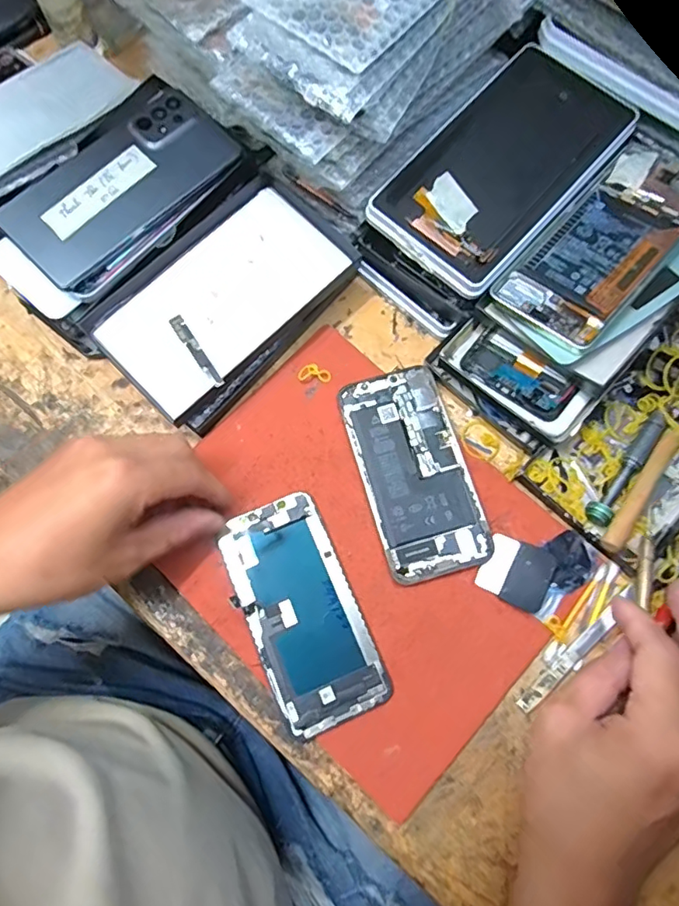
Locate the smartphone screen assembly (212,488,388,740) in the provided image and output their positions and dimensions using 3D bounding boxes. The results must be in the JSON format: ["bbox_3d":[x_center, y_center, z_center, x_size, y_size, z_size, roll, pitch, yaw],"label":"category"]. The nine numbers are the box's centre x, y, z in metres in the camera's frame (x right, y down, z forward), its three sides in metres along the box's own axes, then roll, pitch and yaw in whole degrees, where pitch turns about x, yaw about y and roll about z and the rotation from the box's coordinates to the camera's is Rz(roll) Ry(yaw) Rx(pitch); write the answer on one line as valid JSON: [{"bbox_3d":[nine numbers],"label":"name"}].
[{"bbox_3d":[-0.024,0.096,0.332,0.065,0.011,0.136,-24,76,-4],"label":"smartphone screen assembly"}]

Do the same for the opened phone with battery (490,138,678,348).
[{"bbox_3d":[0.178,-0.141,0.348,0.071,0.007,0.160,42,80,12],"label":"opened phone with battery"}]

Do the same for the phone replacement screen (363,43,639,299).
[{"bbox_3d":[0.110,-0.195,0.362,0.099,0.008,0.174,43,81,10],"label":"phone replacement screen"}]

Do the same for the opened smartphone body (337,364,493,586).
[{"bbox_3d":[0.048,0.012,0.356,0.066,0.006,0.138,-16,75,-3],"label":"opened smartphone body"}]

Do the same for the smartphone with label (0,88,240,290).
[{"bbox_3d":[-0.149,-0.184,0.367,0.156,0.007,0.071,-44,90,-11],"label":"smartphone with label"}]

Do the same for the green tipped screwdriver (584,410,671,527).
[{"bbox_3d":[0.187,0.009,0.348,0.015,0.010,0.086,34,78,10],"label":"green tipped screwdriver"}]

